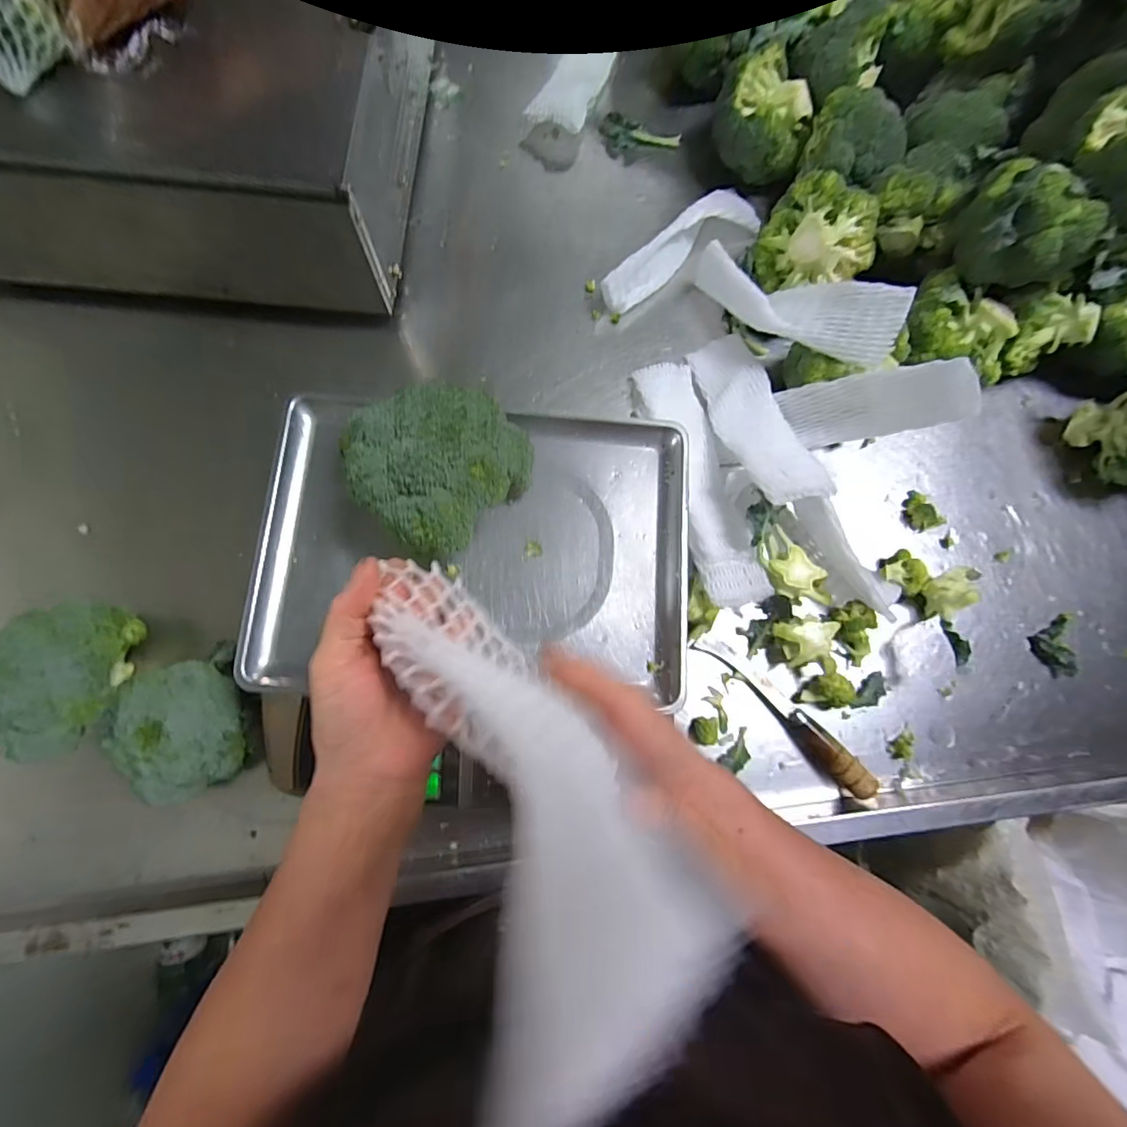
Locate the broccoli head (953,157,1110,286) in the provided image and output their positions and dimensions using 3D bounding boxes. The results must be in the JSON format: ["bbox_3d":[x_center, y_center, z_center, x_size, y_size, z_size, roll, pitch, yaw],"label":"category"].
[{"bbox_3d":[0.423,-0.308,0.480,0.092,0.088,0.099,17,77,0],"label":"broccoli head"}]

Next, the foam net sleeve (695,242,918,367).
[{"bbox_3d":[0.222,-0.265,0.521,0.061,0.044,0.230,-44,56,-8],"label":"foam net sleeve"}]

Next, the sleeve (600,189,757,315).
[{"bbox_3d":[0.136,-0.363,0.592,0.225,0.056,0.063,-40,83,-10],"label":"sleeve"}]

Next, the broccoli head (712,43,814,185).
[{"bbox_3d":[0.228,-0.510,0.601,0.089,0.077,0.102,-26,81,-8],"label":"broccoli head"}]

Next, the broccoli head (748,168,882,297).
[{"bbox_3d":[0.270,-0.340,0.555,0.118,0.075,0.101,30,78,3],"label":"broccoli head"}]

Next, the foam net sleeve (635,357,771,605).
[{"bbox_3d":[0.138,-0.091,0.535,0.071,0.057,0.281,-13,79,-6],"label":"foam net sleeve"}]

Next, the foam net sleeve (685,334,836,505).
[{"bbox_3d":[0.189,-0.151,0.527,0.064,0.026,0.237,-10,55,-2],"label":"foam net sleeve"}]

